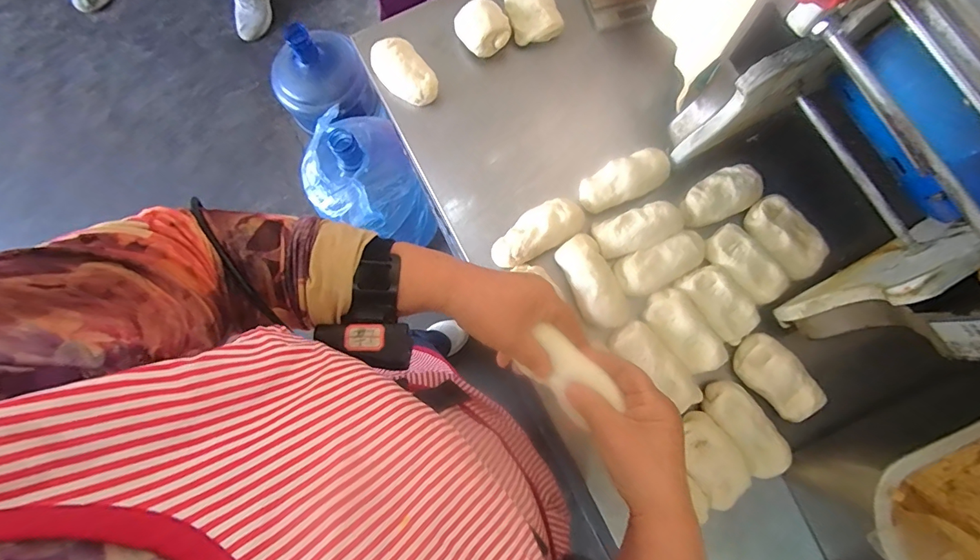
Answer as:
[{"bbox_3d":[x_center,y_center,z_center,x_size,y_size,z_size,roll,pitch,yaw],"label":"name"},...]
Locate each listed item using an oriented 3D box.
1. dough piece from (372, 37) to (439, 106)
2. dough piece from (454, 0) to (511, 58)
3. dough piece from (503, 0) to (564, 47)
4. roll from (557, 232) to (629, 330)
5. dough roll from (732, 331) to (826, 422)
[{"bbox_3d":[-0.111,-0.265,0.560,0.055,0.037,0.095,-37,82,-7],"label":"dough piece"},{"bbox_3d":[-0.010,-0.323,0.561,0.059,0.052,0.061,-30,81,-5],"label":"dough piece"},{"bbox_3d":[0.049,-0.350,0.567,0.061,0.044,0.081,-24,81,-5],"label":"dough piece"},{"bbox_3d":[0.118,0.004,0.502,0.056,0.031,0.110,-31,82,-6],"label":"roll"},{"bbox_3d":[0.316,0.107,0.479,0.054,0.028,0.094,-42,83,-7],"label":"dough roll"}]

